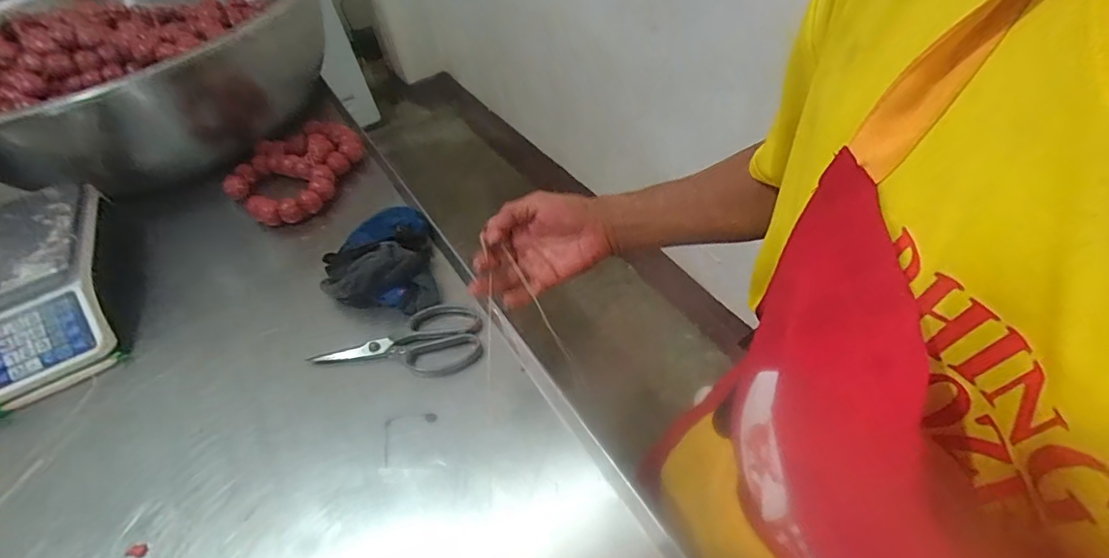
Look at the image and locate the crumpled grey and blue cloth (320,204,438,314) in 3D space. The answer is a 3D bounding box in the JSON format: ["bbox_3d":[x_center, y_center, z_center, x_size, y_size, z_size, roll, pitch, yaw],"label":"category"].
[{"bbox_3d":[-0.234,-0.031,0.658,0.144,0.051,0.189,-13,47,-5],"label":"crumpled grey and blue cloth"}]

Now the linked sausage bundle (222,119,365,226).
[{"bbox_3d":[-0.415,-0.183,0.812,0.192,0.049,0.205,-3,50,4],"label":"linked sausage bundle"}]

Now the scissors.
[{"bbox_3d":[-0.181,0.084,0.580,0.195,0.021,0.087,-15,50,-6],"label":"scissors"}]

